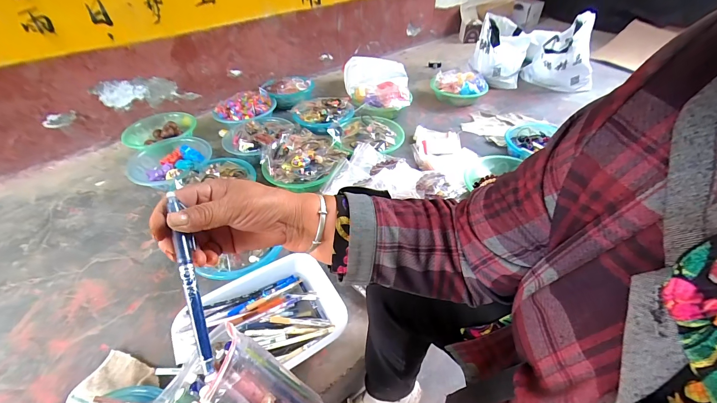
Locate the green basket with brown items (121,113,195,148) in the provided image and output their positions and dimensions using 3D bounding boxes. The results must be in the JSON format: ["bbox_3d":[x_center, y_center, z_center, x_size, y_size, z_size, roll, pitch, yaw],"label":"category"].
[{"bbox_3d":[-0.734,-0.259,1.140,0.256,0.073,0.232,-12,44,-12],"label":"green basket with brown items"}]

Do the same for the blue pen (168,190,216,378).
[{"bbox_3d":[-0.135,0.062,0.246,0.011,0.011,0.151,-16,76,-15],"label":"blue pen"}]

